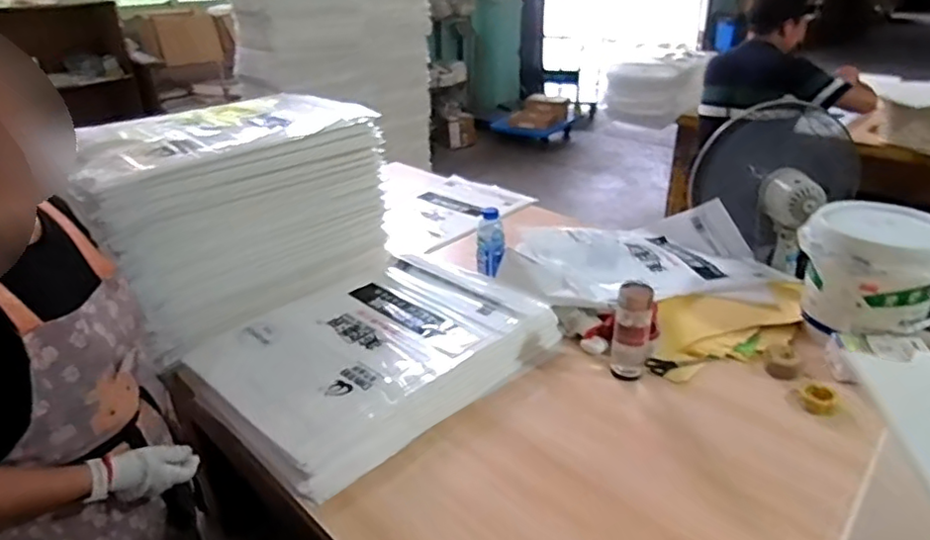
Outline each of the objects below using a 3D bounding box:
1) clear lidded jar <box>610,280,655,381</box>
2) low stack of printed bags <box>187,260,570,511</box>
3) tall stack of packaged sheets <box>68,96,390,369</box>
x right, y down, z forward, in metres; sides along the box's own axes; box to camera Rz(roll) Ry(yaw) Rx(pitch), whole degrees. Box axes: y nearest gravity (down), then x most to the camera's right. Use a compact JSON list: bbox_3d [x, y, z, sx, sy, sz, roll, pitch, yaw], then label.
[{"bbox_3d":[0.323,0.106,1.177,0.072,0.176,0.074,10,29,20],"label":"clear lidded jar"},{"bbox_3d":[-0.173,0.135,1.239,0.641,0.064,0.474,-28,44,-36],"label":"low stack of printed bags"},{"bbox_3d":[-0.528,-0.151,1.417,0.638,0.431,0.378,-24,35,-36],"label":"tall stack of packaged sheets"}]

